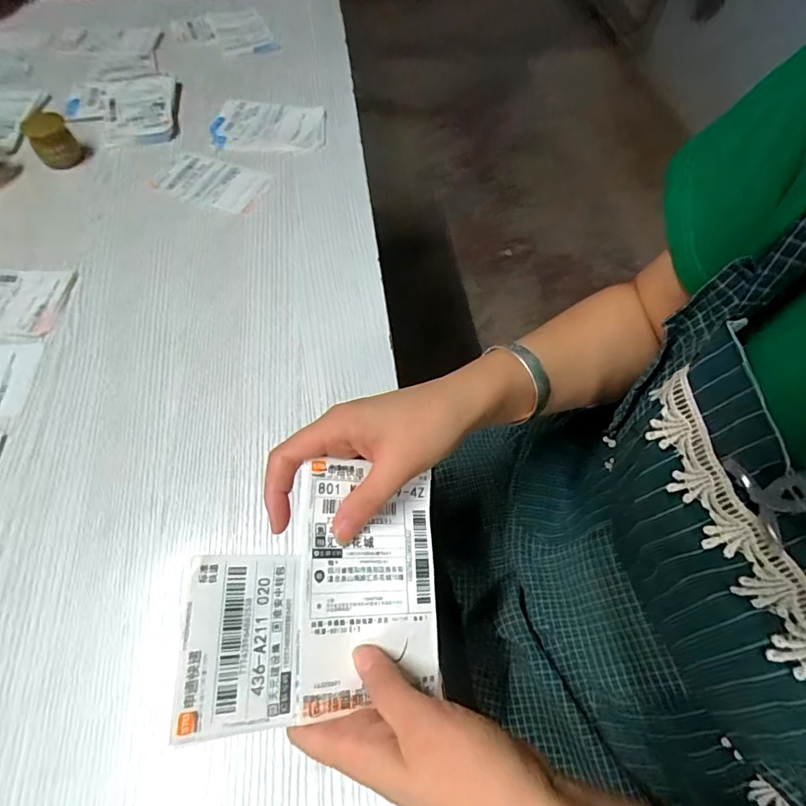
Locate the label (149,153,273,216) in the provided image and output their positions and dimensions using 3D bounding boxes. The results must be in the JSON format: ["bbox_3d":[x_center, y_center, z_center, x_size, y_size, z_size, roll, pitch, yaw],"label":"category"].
[{"bbox_3d":[-0.222,-0.253,0.552,0.123,0.005,0.069,17,65,8],"label":"label"}]

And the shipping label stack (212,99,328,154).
[{"bbox_3d":[-0.169,-0.350,0.607,0.138,0.015,0.092,-2,60,-4],"label":"shipping label stack"}]

